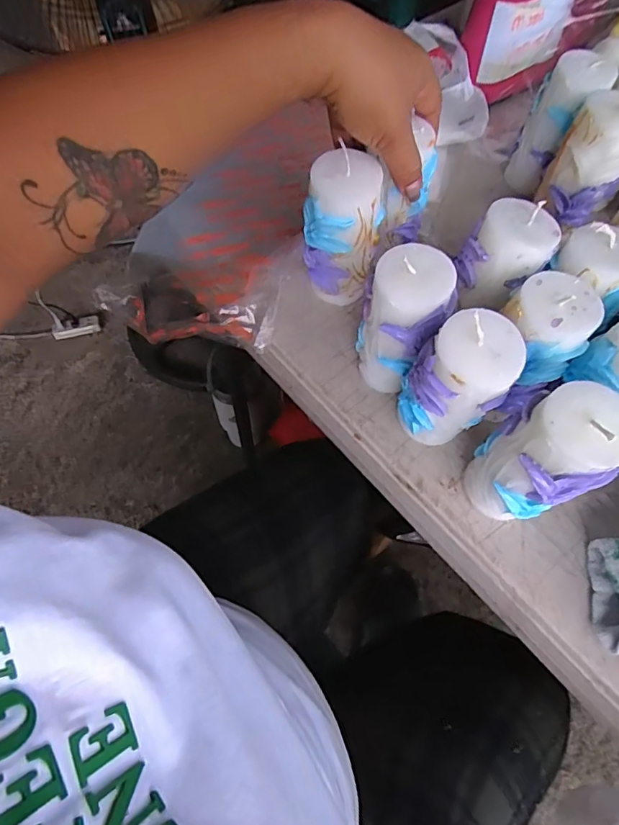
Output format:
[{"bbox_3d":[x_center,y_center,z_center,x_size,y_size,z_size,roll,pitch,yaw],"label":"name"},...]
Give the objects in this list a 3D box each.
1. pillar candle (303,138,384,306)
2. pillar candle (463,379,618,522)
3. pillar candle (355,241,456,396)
[{"bbox_3d":[0.025,-0.126,0.361,0.048,0.108,0.043,26,65,11],"label":"pillar candle"},{"bbox_3d":[0.131,0.031,0.288,0.051,0.116,0.046,8,63,3],"label":"pillar candle"},{"bbox_3d":[0.059,-0.053,0.332,0.052,0.110,0.049,14,63,6],"label":"pillar candle"}]

